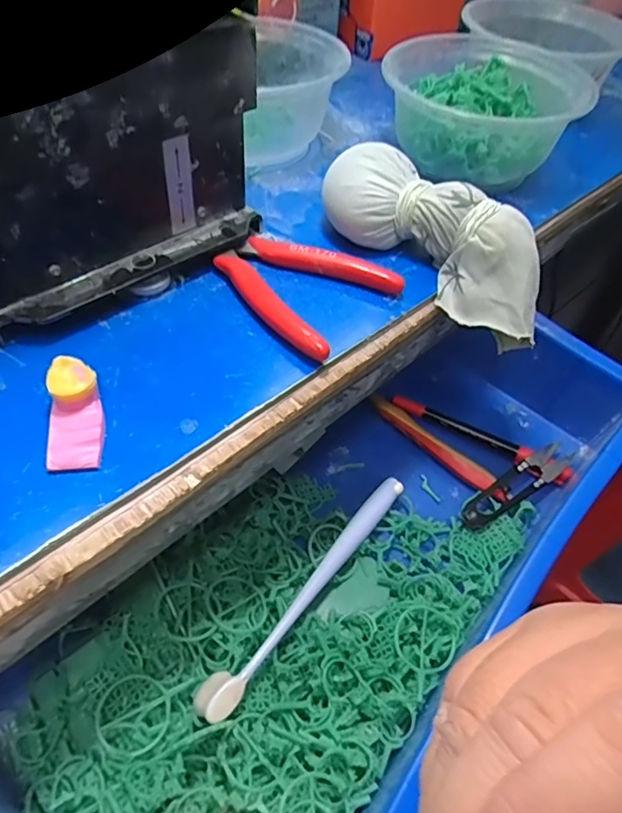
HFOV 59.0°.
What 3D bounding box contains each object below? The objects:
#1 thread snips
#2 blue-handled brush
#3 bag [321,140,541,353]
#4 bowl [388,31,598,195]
[{"bbox_3d":[0.148,0.056,0.393,0.105,0.016,0.021,-25,57,-23],"label":"thread snips"},{"bbox_3d":[0.002,0.104,0.326,0.020,0.017,0.180,34,55,21],"label":"blue-handled brush"},{"bbox_3d":[0.073,-0.096,0.309,0.148,0.053,0.050,39,57,5],"label":"bag"},{"bbox_3d":[0.117,-0.205,0.381,0.125,0.059,0.117,3,52,-4],"label":"bowl"}]

